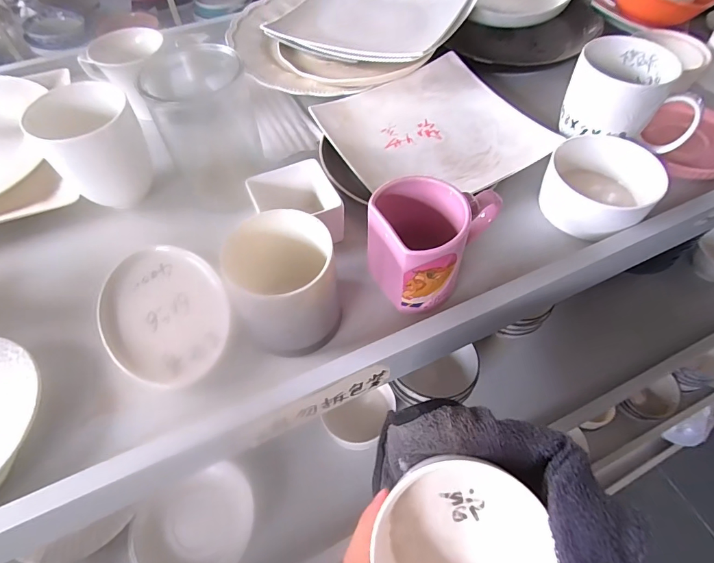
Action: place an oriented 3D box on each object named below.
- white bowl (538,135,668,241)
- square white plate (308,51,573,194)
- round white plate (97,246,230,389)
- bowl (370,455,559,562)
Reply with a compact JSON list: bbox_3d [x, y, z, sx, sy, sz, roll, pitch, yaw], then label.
[{"bbox_3d":[0.237,-0.092,0.418,0.095,0.049,0.096,-1,56,1],"label":"white bowl"},{"bbox_3d":[0.086,-0.169,0.465,0.213,0.023,0.198,-25,59,-15],"label":"square white plate"},{"bbox_3d":[-0.167,0.024,0.368,0.097,0.009,0.140,-32,61,-19],"label":"round white plate"},{"bbox_3d":[0.065,0.161,0.251,0.103,0.049,0.099,0,57,0],"label":"bowl"}]

